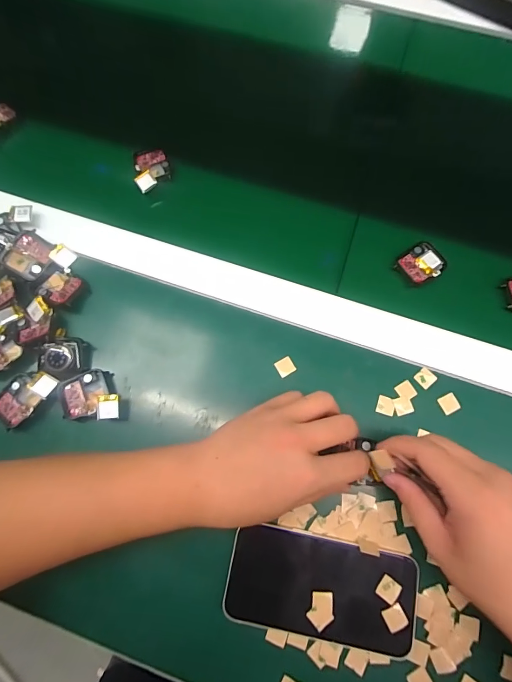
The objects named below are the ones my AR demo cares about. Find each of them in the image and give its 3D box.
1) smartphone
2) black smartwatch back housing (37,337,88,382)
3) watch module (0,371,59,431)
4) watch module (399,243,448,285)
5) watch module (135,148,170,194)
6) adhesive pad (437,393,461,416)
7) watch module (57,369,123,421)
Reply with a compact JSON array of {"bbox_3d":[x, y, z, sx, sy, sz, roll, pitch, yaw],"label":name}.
[{"bbox_3d":[0.051,0.194,0.280,0.144,0.011,0.073,11,76,4],"label":"smartphone"},{"bbox_3d":[-0.176,0.016,0.323,0.040,0.011,0.037,-9,76,-1],"label":"black smartwatch back housing"},{"bbox_3d":[-0.207,0.049,0.317,0.034,0.013,0.057,43,81,10],"label":"watch module"},{"bbox_3d":[0.165,-0.078,0.351,0.044,0.006,0.037,-43,79,-9],"label":"watch module"},{"bbox_3d":[-0.111,-0.183,0.379,0.034,0.015,0.056,-11,75,-1],"label":"watch module"},{"bbox_3d":[0.173,0.056,0.316,0.016,0.004,0.016,-28,77,-6],"label":"adhesive pad"},{"bbox_3d":[-0.146,0.048,0.316,0.055,0.017,0.043,1,76,1],"label":"watch module"}]

